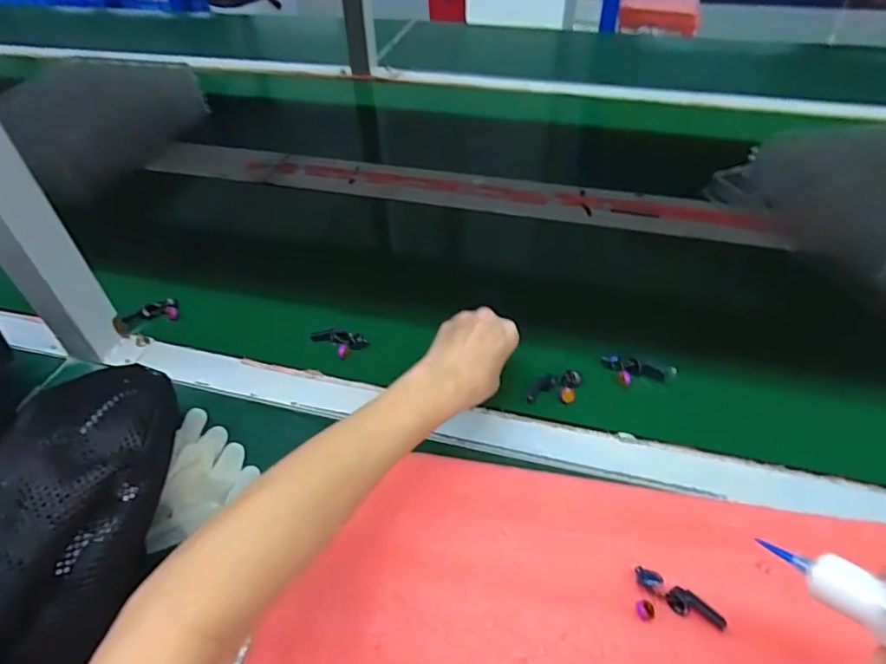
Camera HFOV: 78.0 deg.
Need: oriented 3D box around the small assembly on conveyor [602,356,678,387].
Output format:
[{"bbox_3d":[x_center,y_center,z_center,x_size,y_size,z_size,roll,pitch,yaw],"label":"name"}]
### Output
[{"bbox_3d":[0.174,0.039,0.490,0.063,0.012,0.028,14,49,16],"label":"small assembly on conveyor"}]

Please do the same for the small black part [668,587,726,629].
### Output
[{"bbox_3d":[0.160,0.174,0.346,0.035,0.010,0.014,15,49,17],"label":"small black part"}]

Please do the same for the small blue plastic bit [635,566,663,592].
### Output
[{"bbox_3d":[0.134,0.160,0.357,0.017,0.009,0.013,21,51,22],"label":"small blue plastic bit"}]

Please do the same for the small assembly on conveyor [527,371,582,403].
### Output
[{"bbox_3d":[0.099,0.051,0.482,0.052,0.013,0.028,-12,47,-7],"label":"small assembly on conveyor"}]

